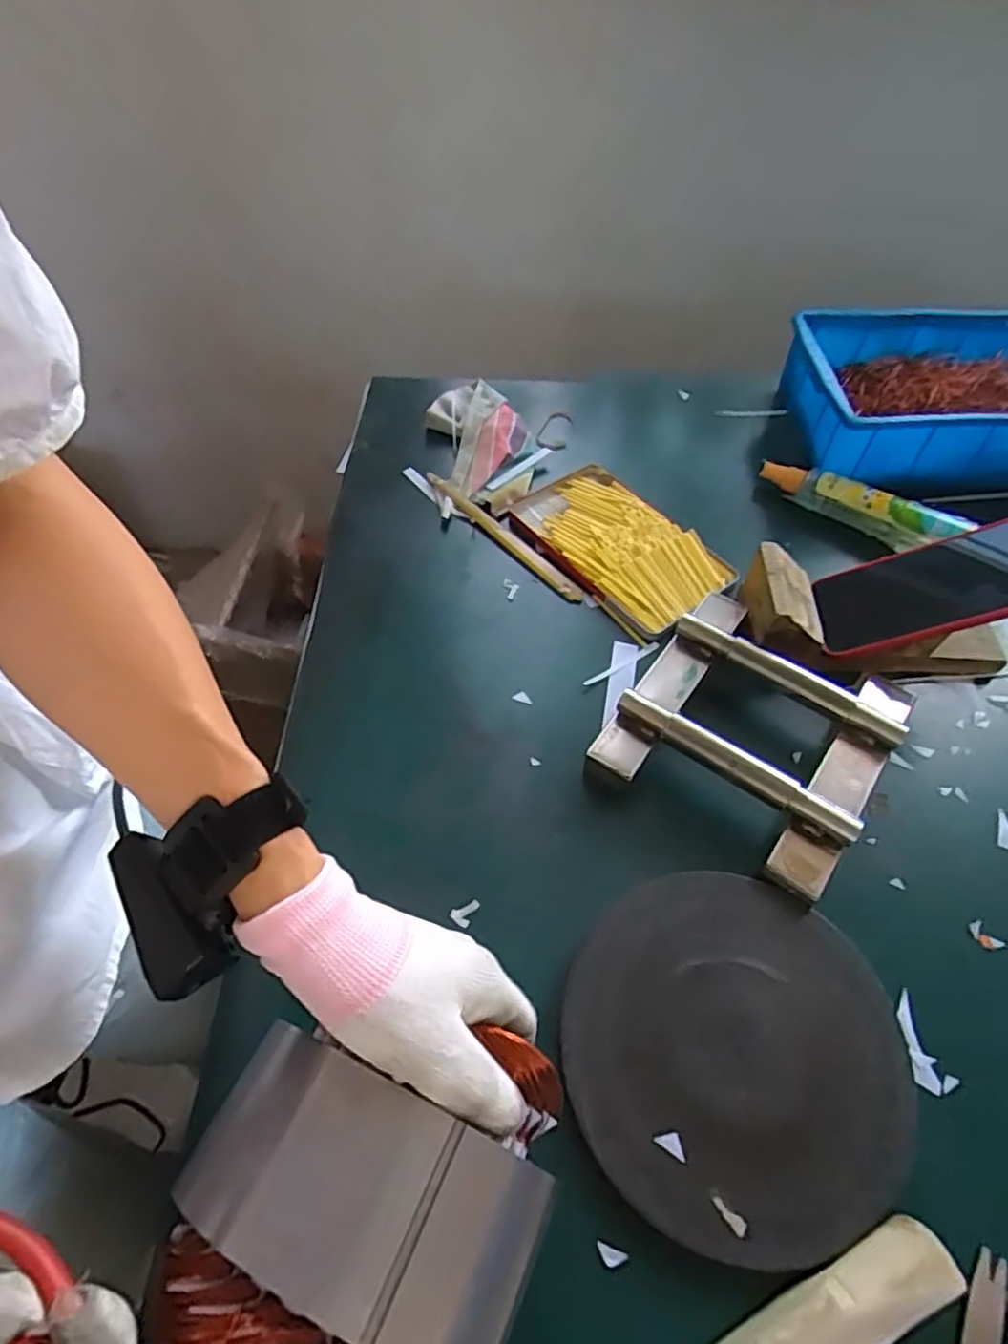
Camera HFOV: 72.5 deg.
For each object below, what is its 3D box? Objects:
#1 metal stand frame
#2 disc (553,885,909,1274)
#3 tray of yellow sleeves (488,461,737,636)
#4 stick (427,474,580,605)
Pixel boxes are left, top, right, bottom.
[{"bbox_3d":[0.187,0.038,0.510,0.179,0.040,0.195,33,59,20],"label":"metal stand frame"},{"bbox_3d":[0.134,0.215,0.397,0.193,0.011,0.184,1,54,-2],"label":"disc"},{"bbox_3d":[0.103,-0.120,0.643,0.117,0.020,0.204,-33,61,-23],"label":"tray of yellow sleeves"},{"bbox_3d":[-0.003,-0.130,0.652,0.016,0.011,0.208,-35,62,-25],"label":"stick"}]

